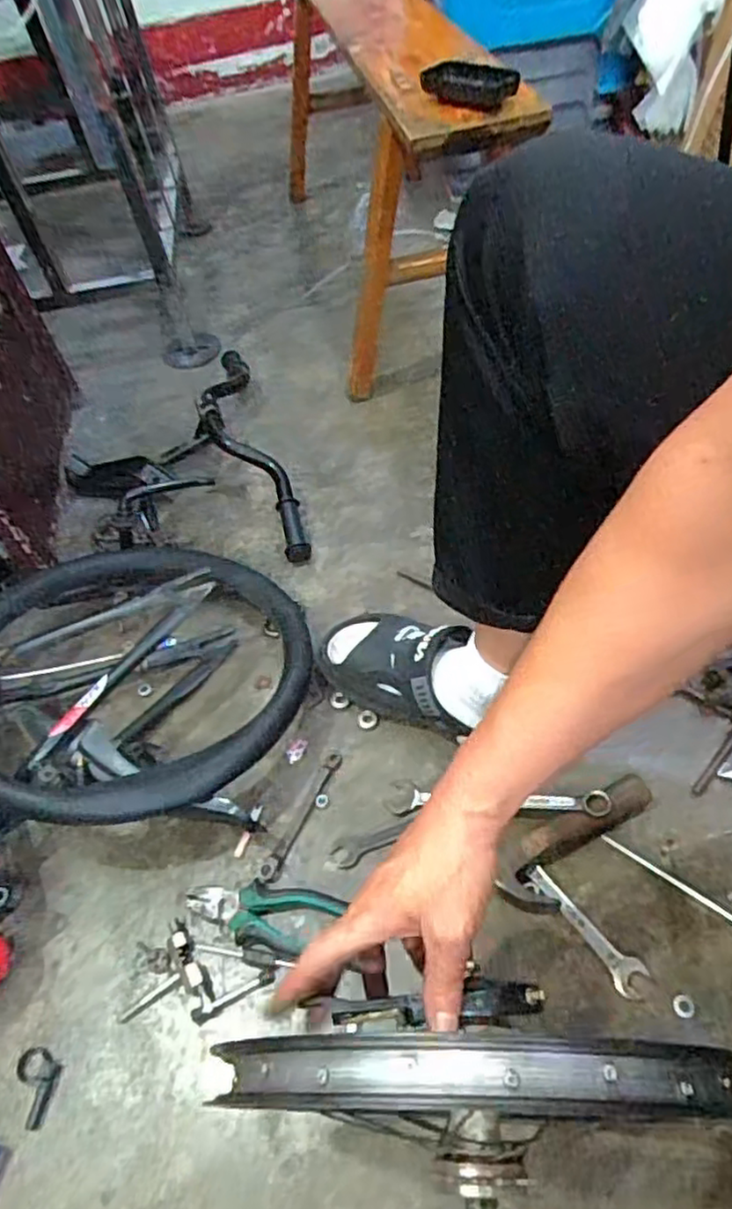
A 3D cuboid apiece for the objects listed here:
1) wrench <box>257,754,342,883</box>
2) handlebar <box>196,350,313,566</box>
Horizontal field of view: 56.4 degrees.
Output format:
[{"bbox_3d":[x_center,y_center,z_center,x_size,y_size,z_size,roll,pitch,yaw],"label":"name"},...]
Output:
[{"bbox_3d":[-0.065,0.210,0.682,0.021,0.016,0.140,22,58,22],"label":"wrench"},{"bbox_3d":[-0.187,-0.248,0.994,0.099,0.099,0.473,-18,52,-6],"label":"handlebar"}]

